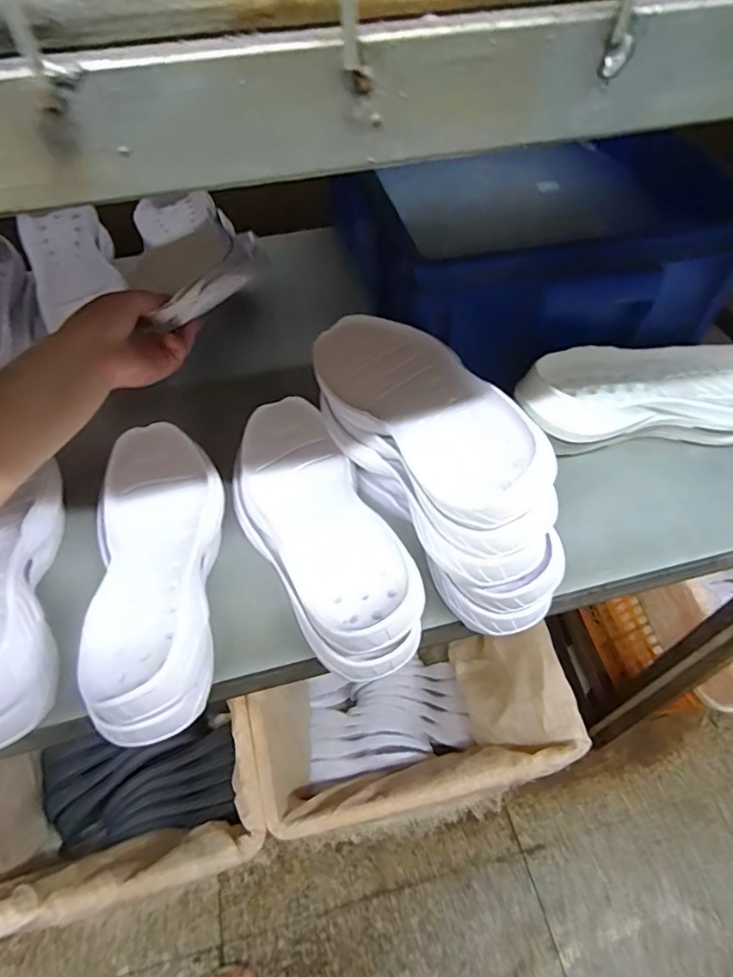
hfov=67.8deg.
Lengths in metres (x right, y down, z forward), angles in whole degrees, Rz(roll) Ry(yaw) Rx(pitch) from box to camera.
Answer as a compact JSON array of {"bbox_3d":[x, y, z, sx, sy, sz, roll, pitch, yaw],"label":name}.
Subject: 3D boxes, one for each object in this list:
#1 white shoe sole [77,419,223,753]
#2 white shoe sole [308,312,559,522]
[{"bbox_3d":[-0.167,0.045,0.429,0.106,0.043,0.276,-11,55,-9],"label":"white shoe sole"},{"bbox_3d":[0.037,-0.068,0.436,0.100,0.040,0.278,-41,45,2],"label":"white shoe sole"}]

